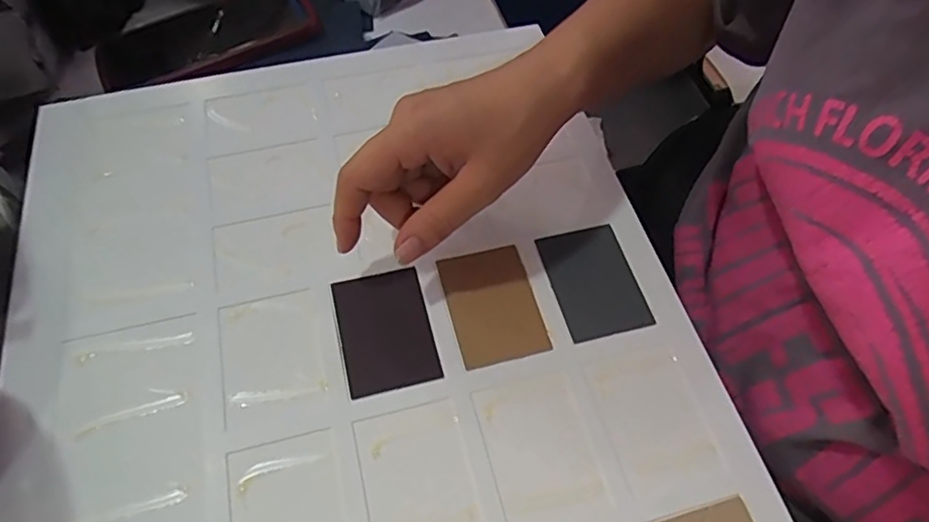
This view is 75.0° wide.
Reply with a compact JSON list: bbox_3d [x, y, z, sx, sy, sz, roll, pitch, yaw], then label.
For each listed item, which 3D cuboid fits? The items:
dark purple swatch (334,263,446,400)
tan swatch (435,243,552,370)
[{"bbox_3d":[-0.043,0.036,0.325,0.047,0.004,0.067,-12,60,-11],"label":"dark purple swatch"},{"bbox_3d":[0.015,0.022,0.332,0.047,0.004,0.067,-11,59,-10],"label":"tan swatch"}]

